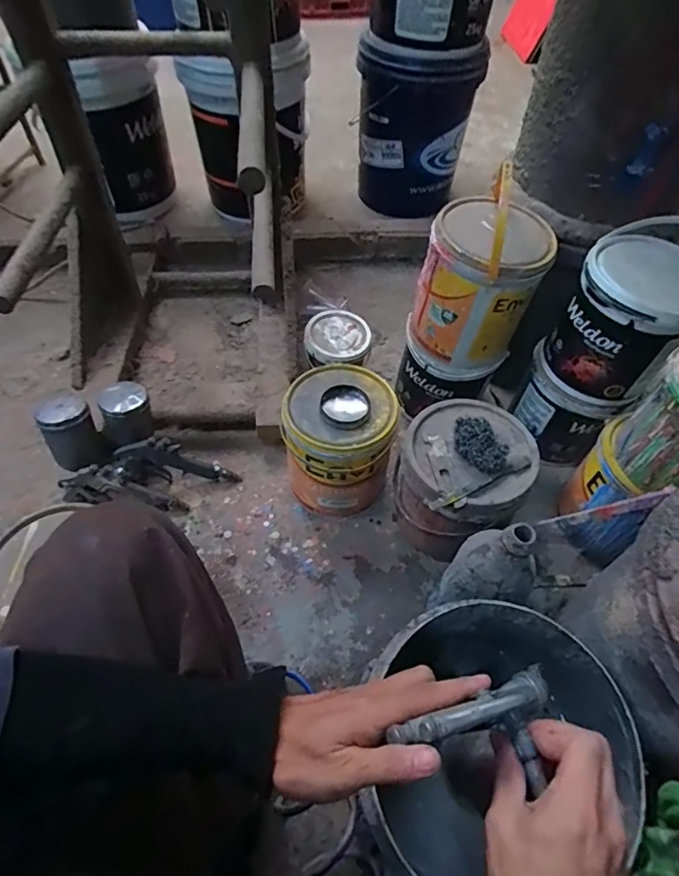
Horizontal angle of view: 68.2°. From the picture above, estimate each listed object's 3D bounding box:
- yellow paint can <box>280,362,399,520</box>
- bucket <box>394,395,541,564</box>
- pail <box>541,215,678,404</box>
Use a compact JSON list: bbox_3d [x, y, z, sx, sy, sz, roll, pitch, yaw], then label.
[{"bbox_3d":[0.000,0.006,0.827,0.168,0.223,0.174,0,54,0],"label":"yellow paint can"},{"bbox_3d":[0.185,0.069,0.776,0.177,0.239,0.185,0,54,0],"label":"bucket"},{"bbox_3d":[0.427,-0.175,0.754,0.165,0.179,0.165,32,60,21],"label":"pail"}]

